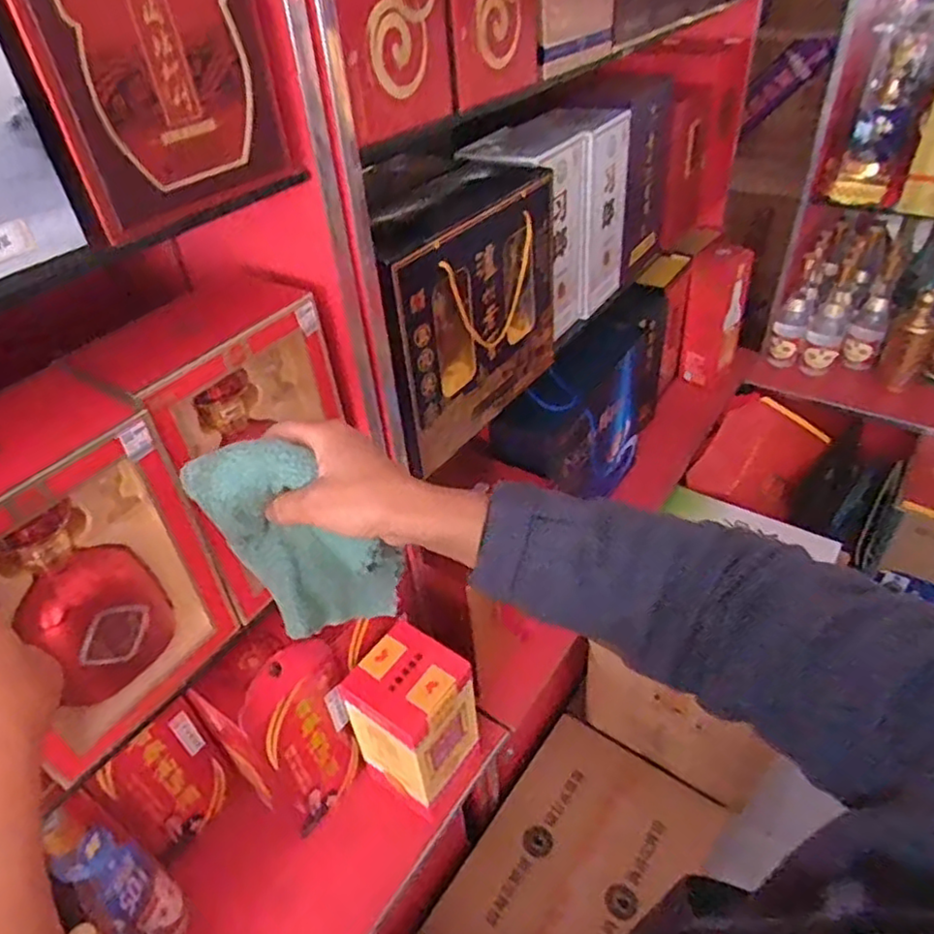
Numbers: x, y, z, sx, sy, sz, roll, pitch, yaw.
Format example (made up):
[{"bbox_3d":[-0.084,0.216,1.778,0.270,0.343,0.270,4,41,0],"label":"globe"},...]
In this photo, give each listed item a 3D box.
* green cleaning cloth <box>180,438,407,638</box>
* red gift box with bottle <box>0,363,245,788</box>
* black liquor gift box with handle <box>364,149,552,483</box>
[{"bbox_3d":[-0.112,0.057,0.435,0.099,0.167,0.049,-20,35,21],"label":"green cleaning cloth"},{"bbox_3d":[-0.290,0.094,0.504,0.093,0.289,0.179,16,42,31],"label":"red gift box with bottle"},{"bbox_3d":[0.004,-0.203,0.815,0.084,0.287,0.360,20,46,27],"label":"black liquor gift box with handle"}]

